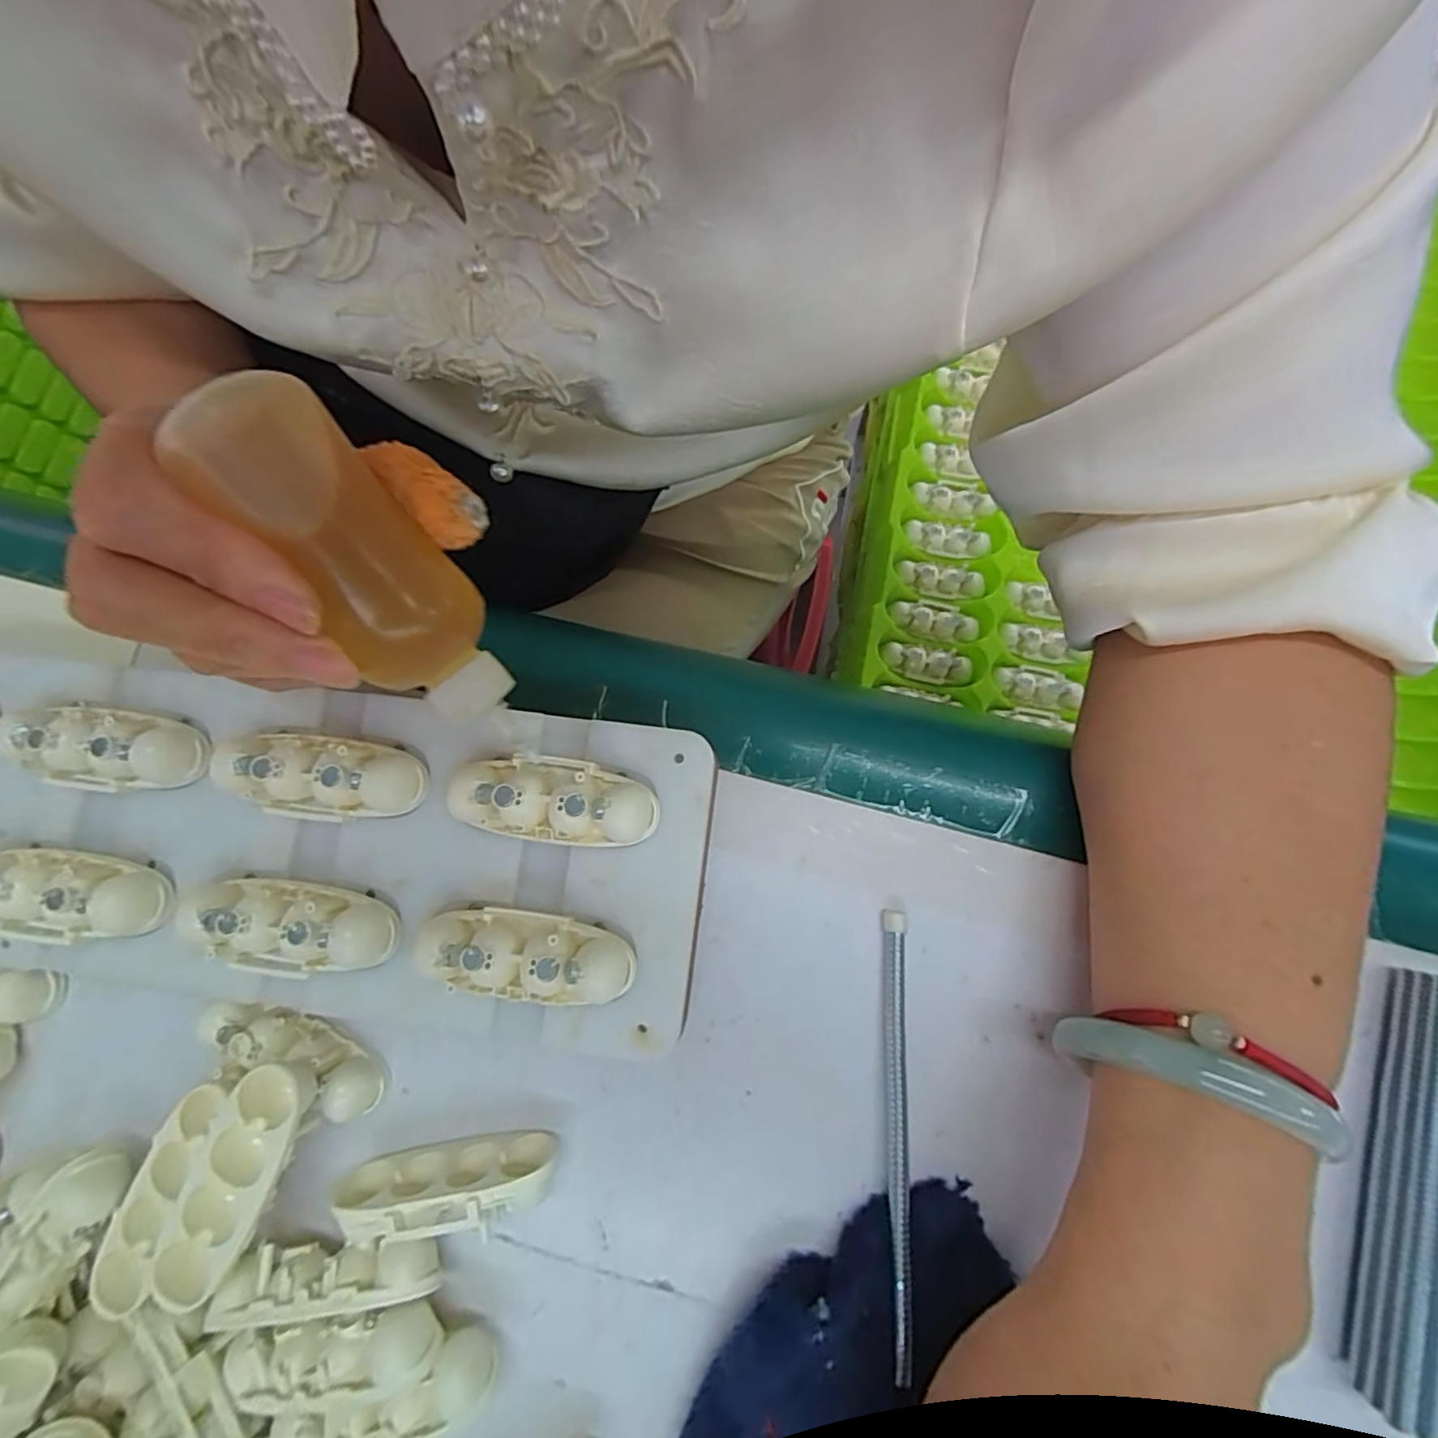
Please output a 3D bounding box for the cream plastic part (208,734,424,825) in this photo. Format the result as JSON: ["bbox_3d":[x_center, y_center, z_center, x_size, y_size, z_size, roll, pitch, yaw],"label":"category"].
[{"bbox_3d":[-0.123,0.018,0.201,0.061,0.016,0.025,7,80,2],"label":"cream plastic part"}]

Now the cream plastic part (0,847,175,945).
[{"bbox_3d":[-0.200,0.054,0.197,0.058,0.016,0.026,5,80,1],"label":"cream plastic part"}]

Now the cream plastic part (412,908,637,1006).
[{"bbox_3d":[-0.056,0.069,0.190,0.061,0.016,0.024,7,80,2],"label":"cream plastic part"}]

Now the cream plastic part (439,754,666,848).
[{"bbox_3d":[-0.050,0.024,0.197,0.061,0.015,0.024,7,80,2],"label":"cream plastic part"}]

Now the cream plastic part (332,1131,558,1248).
[{"bbox_3d":[-0.080,0.139,0.193,0.062,0.025,0.016,-11,80,-2],"label":"cream plastic part"}]

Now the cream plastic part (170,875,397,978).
[{"bbox_3d":[-0.128,0.063,0.194,0.060,0.016,0.026,9,80,2],"label":"cream plastic part"}]

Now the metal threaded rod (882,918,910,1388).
[{"bbox_3d":[0.053,0.122,0.196,0.006,0.011,0.123,2,80,1],"label":"metal threaded rod"}]

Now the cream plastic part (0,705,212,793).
[{"bbox_3d":[-0.194,0.009,0.206,0.059,0.017,0.026,6,80,2],"label":"cream plastic part"}]

